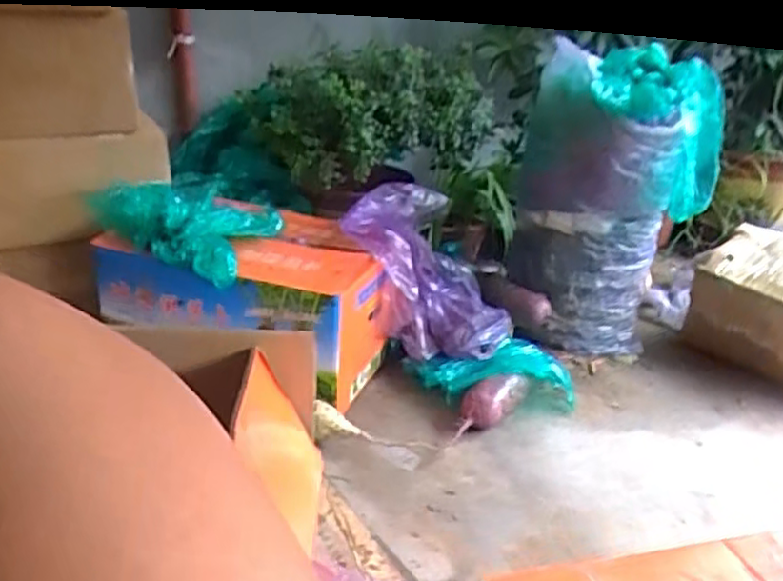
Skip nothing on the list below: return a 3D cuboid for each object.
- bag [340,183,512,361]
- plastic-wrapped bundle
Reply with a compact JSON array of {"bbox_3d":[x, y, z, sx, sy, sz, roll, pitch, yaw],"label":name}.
[{"bbox_3d":[0.063,-0.042,1.300,0.188,0.350,0.212,-27,15,25],"label":"bag"},{"bbox_3d":[0.396,-0.138,1.306,0.286,0.573,0.275,1,25,-7],"label":"plastic-wrapped bundle"}]

